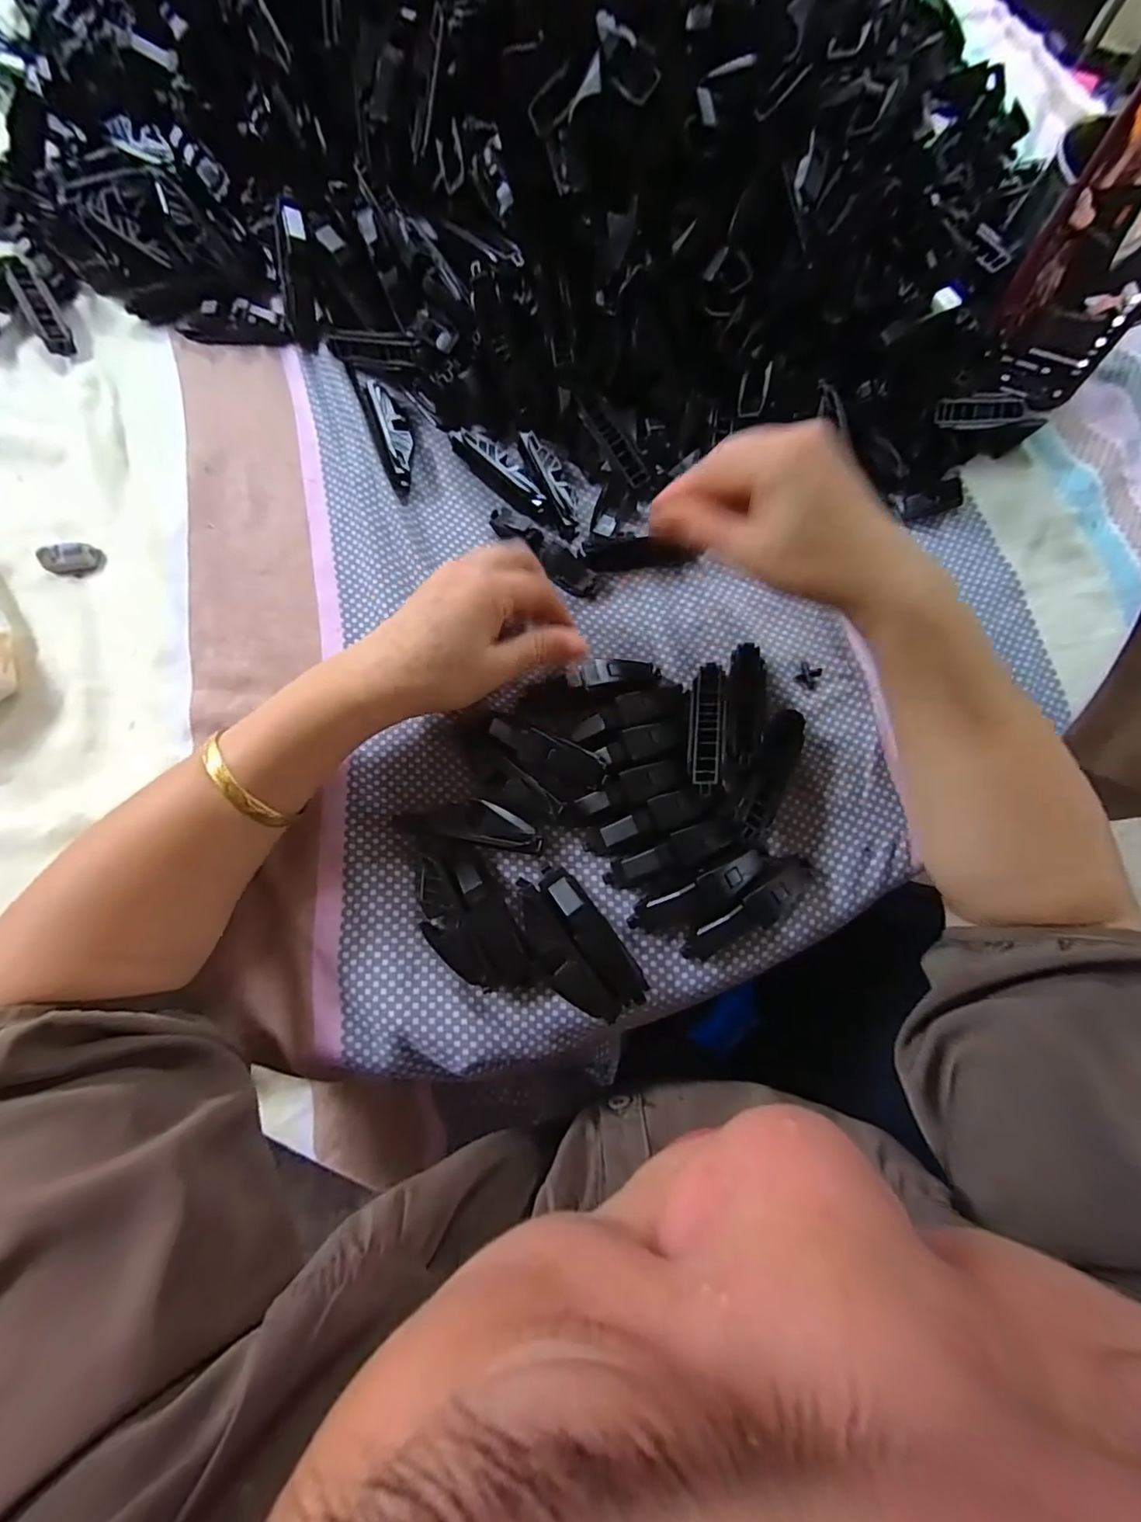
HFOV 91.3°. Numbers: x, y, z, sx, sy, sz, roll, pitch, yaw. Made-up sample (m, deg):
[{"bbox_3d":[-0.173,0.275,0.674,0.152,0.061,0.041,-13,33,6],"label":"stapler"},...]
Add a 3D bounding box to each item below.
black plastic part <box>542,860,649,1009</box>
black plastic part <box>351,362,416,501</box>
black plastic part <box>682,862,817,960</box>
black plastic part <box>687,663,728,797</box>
[{"bbox_3d":[0.011,0.088,0.284,0.019,0.021,0.080,-35,79,-8],"label":"black plastic part"},{"bbox_3d":[-0.117,-0.216,0.360,0.023,0.014,0.095,-20,77,-5],"label":"black plastic part"},{"bbox_3d":[0.096,0.077,0.287,0.083,0.020,0.019,-31,78,-7],"label":"black plastic part"},{"bbox_3d":[0.074,-0.020,0.303,0.018,0.016,0.077,9,76,2],"label":"black plastic part"}]

